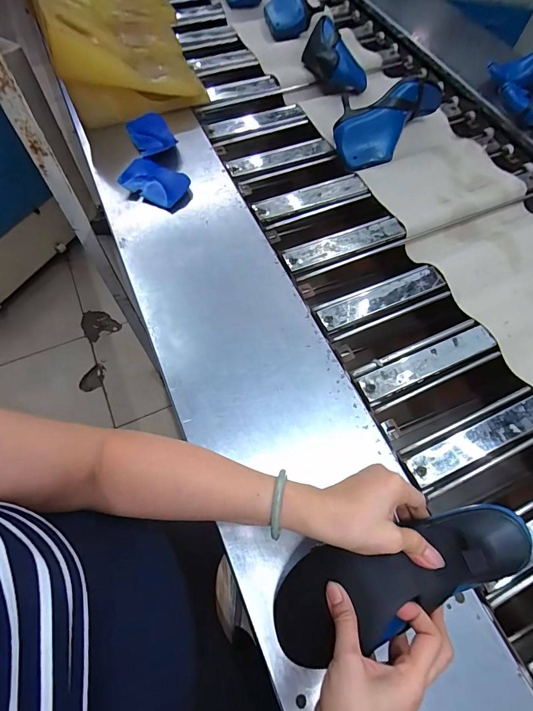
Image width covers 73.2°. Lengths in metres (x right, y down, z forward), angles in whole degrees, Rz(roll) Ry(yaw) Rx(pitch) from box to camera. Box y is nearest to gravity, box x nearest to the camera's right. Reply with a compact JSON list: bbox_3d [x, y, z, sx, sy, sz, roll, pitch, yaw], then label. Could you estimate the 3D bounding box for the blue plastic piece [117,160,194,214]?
[{"bbox_3d":[-0.202,-0.314,0.660,0.124,0.022,0.081,21,63,9],"label":"blue plastic piece"}]

